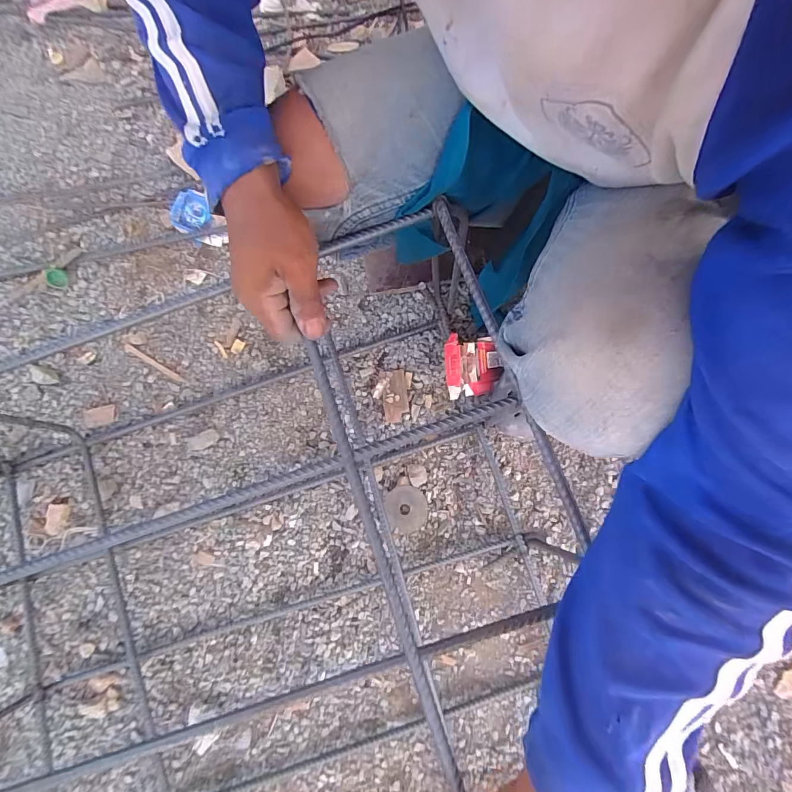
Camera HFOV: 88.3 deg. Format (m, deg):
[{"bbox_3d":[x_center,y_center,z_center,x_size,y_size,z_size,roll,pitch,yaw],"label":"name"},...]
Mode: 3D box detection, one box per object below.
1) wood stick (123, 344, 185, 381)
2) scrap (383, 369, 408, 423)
[{"bbox_3d":[-0.375,-0.051,0.633,0.113,0.004,0.011,29,80,6],"label":"wood stick"},{"bbox_3d":[-0.002,0.000,0.614,0.035,0.008,0.078,-6,78,-1],"label":"scrap"}]

